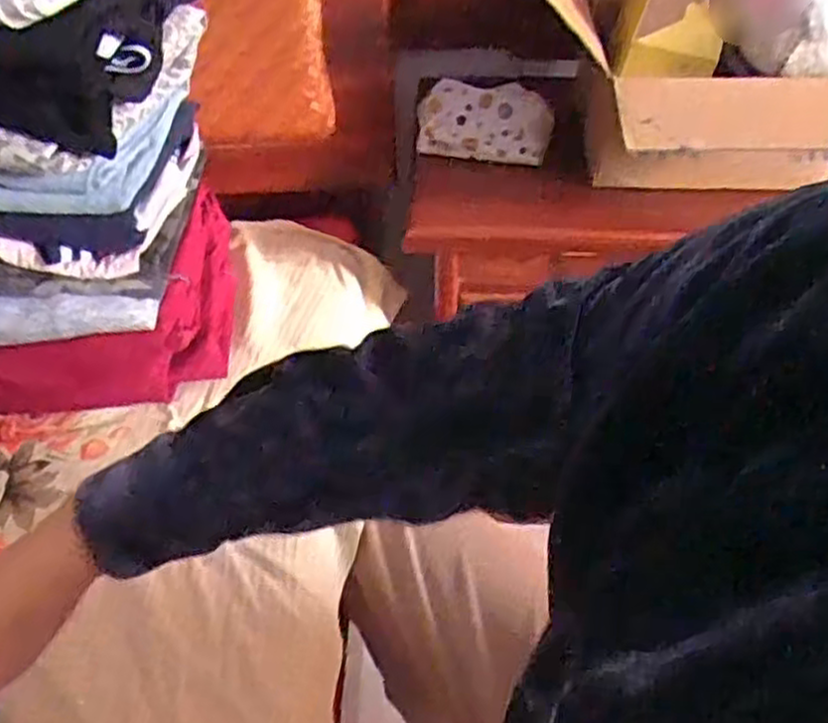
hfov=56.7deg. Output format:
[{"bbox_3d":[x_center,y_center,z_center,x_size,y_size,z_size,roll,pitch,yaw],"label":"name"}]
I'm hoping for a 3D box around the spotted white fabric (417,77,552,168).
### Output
[{"bbox_3d":[0.065,-0.224,0.724,0.125,0.043,0.056,3,45,4],"label":"spotted white fabric"}]

